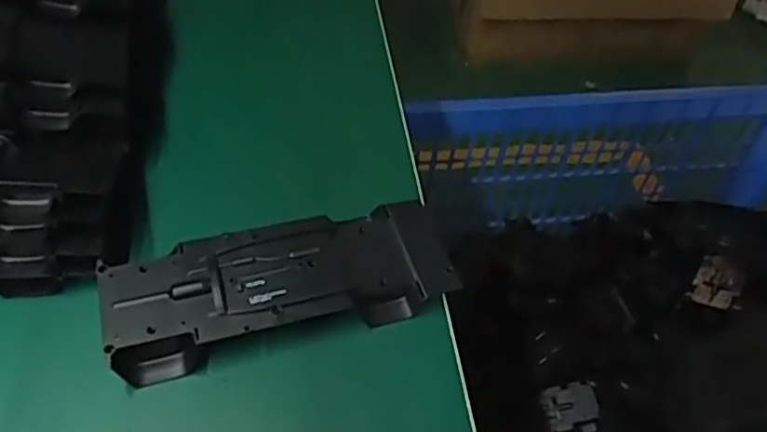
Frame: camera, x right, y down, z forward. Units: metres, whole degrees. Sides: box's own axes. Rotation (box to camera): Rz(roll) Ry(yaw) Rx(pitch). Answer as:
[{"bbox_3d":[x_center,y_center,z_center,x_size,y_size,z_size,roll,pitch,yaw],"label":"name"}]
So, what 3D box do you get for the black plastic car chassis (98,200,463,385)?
[{"bbox_3d":[-0.057,0.038,0.374,0.189,0.025,0.070,-12,52,-15],"label":"black plastic car chassis"}]

